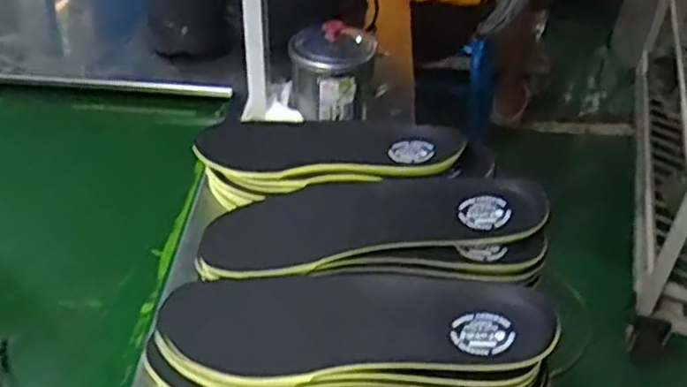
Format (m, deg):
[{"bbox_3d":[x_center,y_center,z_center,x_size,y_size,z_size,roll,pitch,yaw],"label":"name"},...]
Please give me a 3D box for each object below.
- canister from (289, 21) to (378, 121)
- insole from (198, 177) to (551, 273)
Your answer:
[{"bbox_3d":[-0.016,-0.142,0.792,0.099,0.091,0.093,9,40,7],"label":"canister"},{"bbox_3d":[0.021,0.027,0.590,0.287,0.031,0.088,-7,39,11],"label":"insole"}]

